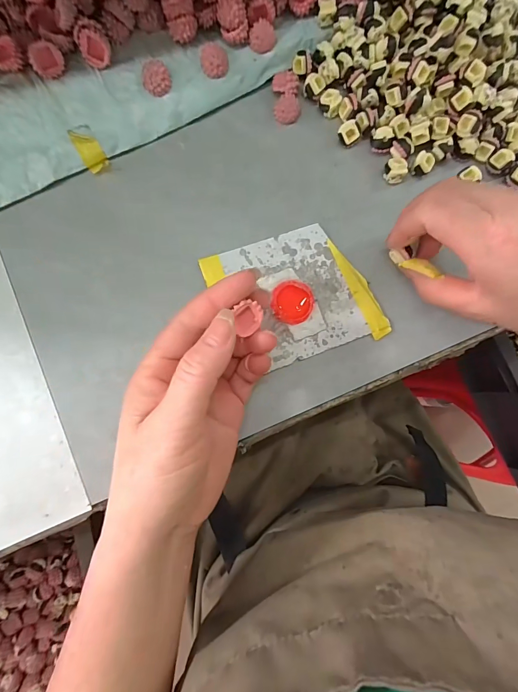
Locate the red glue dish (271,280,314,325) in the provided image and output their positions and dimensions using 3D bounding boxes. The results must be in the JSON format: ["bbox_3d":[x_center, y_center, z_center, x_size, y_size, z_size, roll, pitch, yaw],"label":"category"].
[{"bbox_3d":[0.023,-0.030,0.238,0.029,0.005,0.029,1,85,-6],"label":"red glue dish"}]

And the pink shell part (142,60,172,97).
[{"bbox_3d":[-0.070,-0.184,0.236,0.019,0.014,0.016,-11,86,-7],"label":"pink shell part"}]

